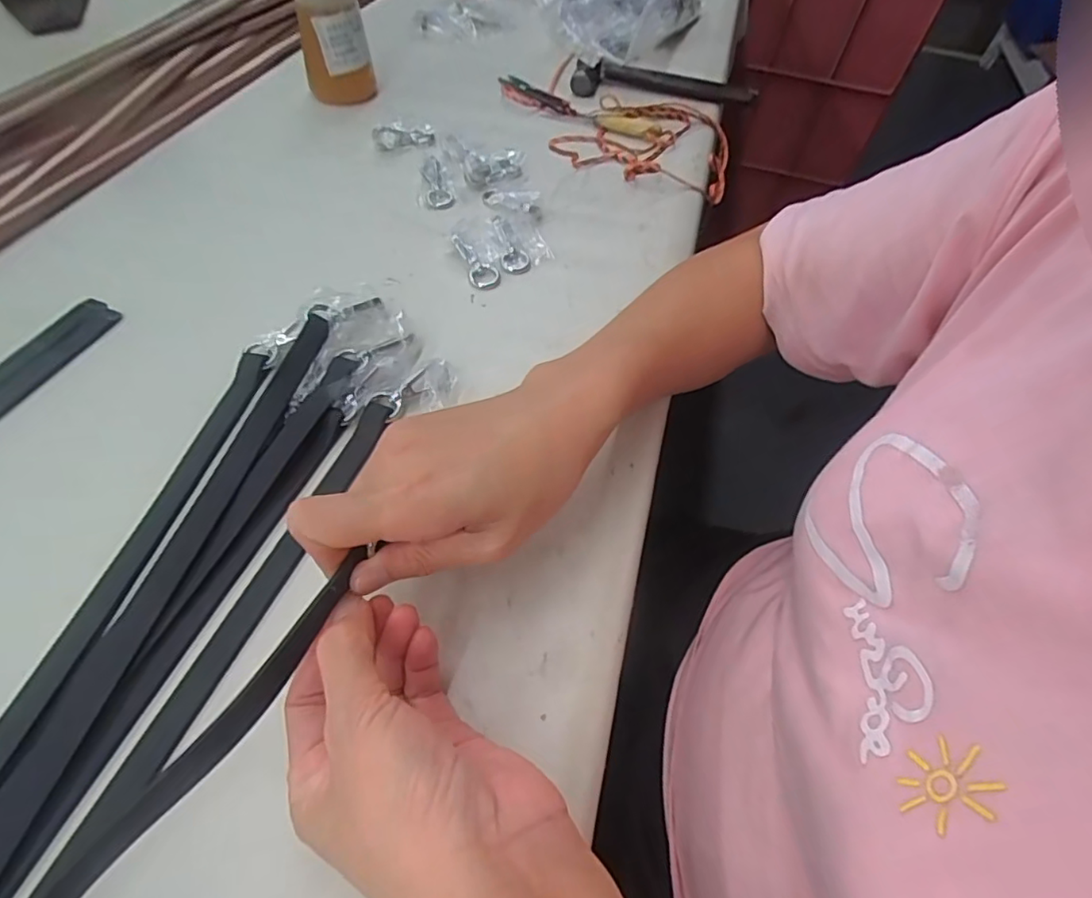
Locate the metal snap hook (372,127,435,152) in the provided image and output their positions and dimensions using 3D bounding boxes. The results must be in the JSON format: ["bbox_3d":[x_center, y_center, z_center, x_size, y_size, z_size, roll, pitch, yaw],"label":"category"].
[{"bbox_3d":[-0.130,-0.284,0.529,0.053,0.012,0.019,-13,58,-15],"label":"metal snap hook"}]

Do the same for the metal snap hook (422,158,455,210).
[{"bbox_3d":[-0.093,-0.225,0.490,0.023,0.007,0.057,-12,71,-13],"label":"metal snap hook"}]

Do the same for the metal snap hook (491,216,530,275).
[{"bbox_3d":[-0.030,-0.158,0.447,0.022,0.004,0.053,-18,75,-17],"label":"metal snap hook"}]

